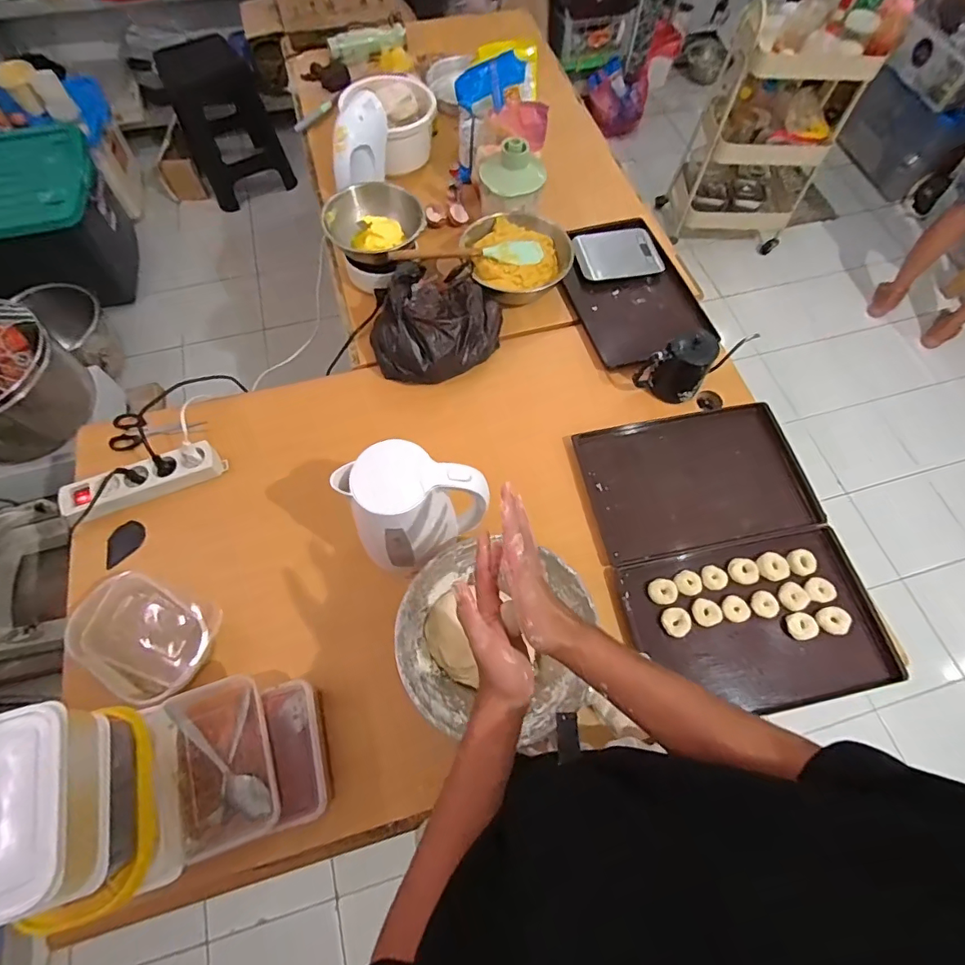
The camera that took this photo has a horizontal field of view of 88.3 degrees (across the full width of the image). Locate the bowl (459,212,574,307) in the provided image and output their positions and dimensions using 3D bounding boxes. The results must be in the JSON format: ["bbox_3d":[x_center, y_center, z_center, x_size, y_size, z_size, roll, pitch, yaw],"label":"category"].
[{"bbox_3d":[0.071,-0.449,1.001,0.209,0.082,0.190,-10,66,-6],"label":"bowl"}]

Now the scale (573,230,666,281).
[{"bbox_3d":[0.289,-0.487,1.056,0.171,0.030,0.110,-10,66,-6],"label":"scale"}]

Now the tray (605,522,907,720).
[{"bbox_3d":[0.416,0.213,0.764,0.372,0.038,0.241,-9,66,-5],"label":"tray"}]

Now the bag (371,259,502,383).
[{"bbox_3d":[-0.082,-0.299,0.909,0.218,0.138,0.238,18,67,7],"label":"bag"}]

